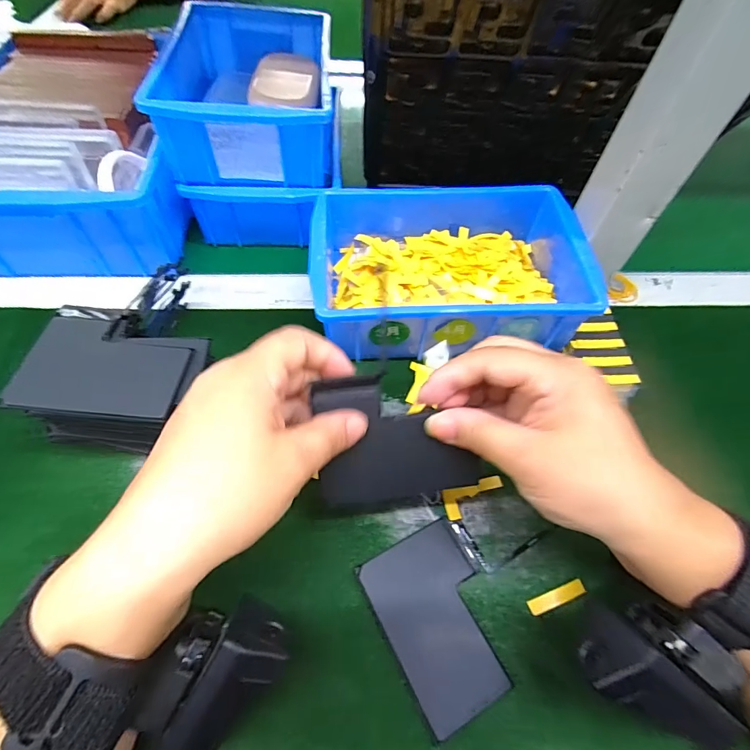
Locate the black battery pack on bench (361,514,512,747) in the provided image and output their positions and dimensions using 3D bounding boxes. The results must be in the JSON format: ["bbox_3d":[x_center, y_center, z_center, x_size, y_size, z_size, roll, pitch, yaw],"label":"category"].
[{"bbox_3d":[0.039,0.129,0.224,0.068,0.011,0.085,-24,61,-17],"label":"black battery pack on bench"}]

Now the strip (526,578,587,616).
[{"bbox_3d":[0.104,0.126,0.234,0.035,0.004,0.008,-16,59,-13],"label":"strip"}]

